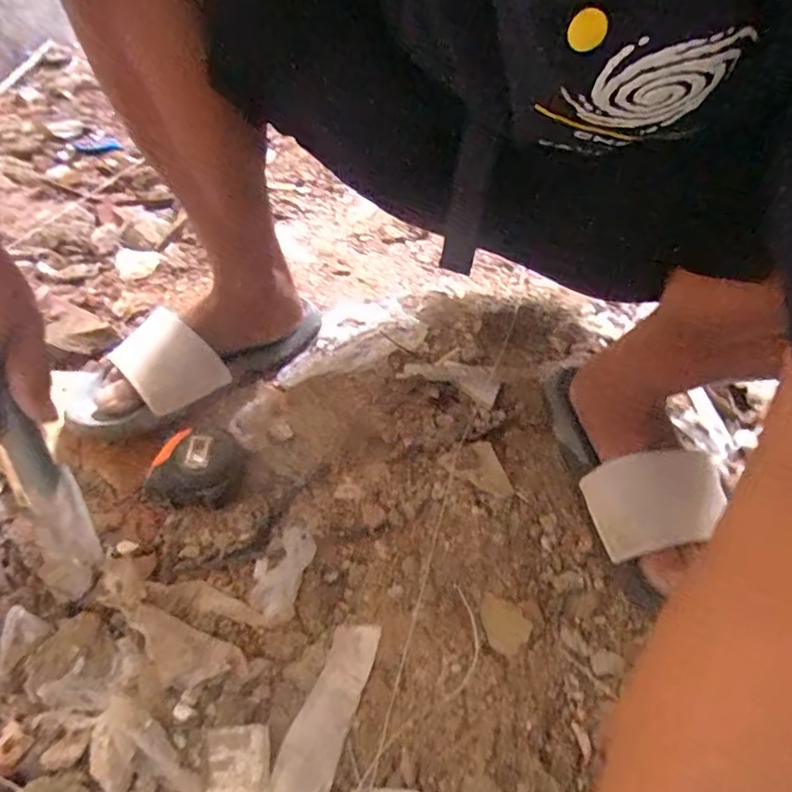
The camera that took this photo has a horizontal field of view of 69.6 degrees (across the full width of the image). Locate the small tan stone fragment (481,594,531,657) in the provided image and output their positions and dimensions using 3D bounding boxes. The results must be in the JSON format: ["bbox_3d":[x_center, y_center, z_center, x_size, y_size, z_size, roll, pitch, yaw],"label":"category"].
[{"bbox_3d":[0.078,0.168,0.418,0.038,0.004,0.037,21,48,18],"label":"small tan stone fragment"}]

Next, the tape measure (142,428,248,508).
[{"bbox_3d":[-0.168,0.065,0.487,0.068,0.037,0.071,14,46,12],"label":"tape measure"}]

